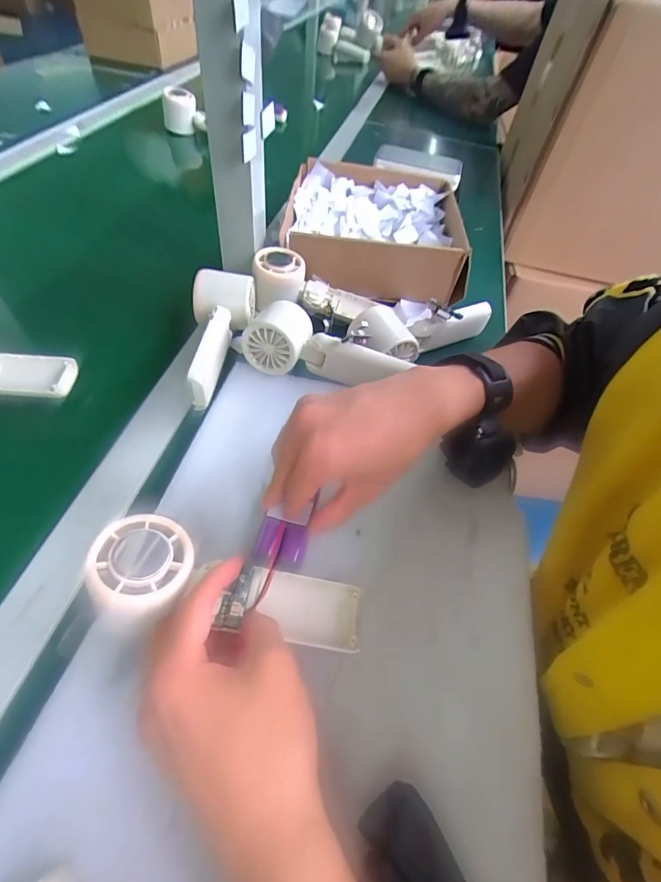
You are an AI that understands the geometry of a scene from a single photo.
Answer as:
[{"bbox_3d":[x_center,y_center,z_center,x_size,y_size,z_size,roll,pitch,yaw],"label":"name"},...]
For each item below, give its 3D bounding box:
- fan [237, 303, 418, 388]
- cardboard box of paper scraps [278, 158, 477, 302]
[{"bbox_3d":[-0.005,-0.088,0.404,0.151,0.047,0.058,13,53,0],"label":"fan"},{"bbox_3d":[0.053,-0.276,0.542,0.220,0.069,0.219,4,54,-7],"label":"cardboard box of paper scraps"}]

